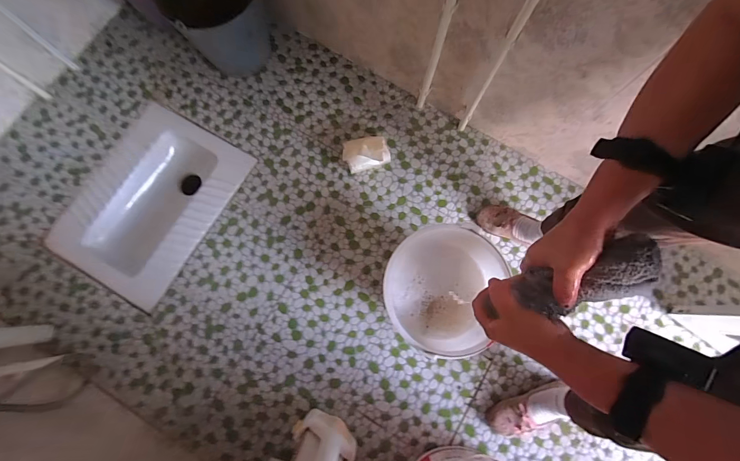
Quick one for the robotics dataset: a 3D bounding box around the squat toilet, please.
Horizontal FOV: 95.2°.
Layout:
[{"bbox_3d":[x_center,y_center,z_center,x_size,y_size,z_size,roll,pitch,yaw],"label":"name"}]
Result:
[{"bbox_3d":[-0.668,-0.085,1.073,0.406,0.109,0.553,30,78,5],"label":"squat toilet"}]

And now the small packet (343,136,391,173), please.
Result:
[{"bbox_3d":[-0.013,-0.240,1.055,0.142,0.078,0.091,-15,78,-4],"label":"small packet"}]

